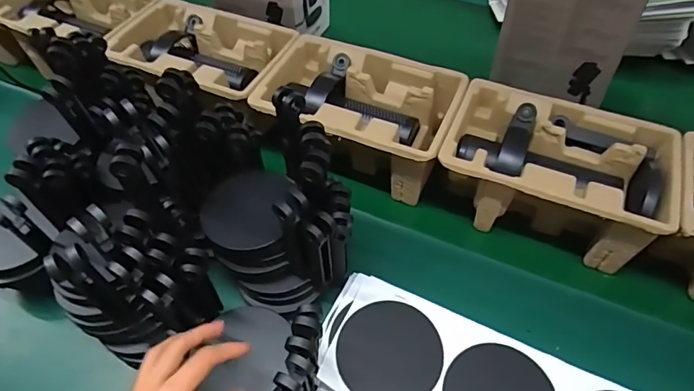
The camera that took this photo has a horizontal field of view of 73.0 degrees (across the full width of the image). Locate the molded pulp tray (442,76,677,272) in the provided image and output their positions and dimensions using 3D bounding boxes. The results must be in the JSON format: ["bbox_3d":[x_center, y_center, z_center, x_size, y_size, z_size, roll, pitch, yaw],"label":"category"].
[{"bbox_3d":[0.224,-0.023,0.524,0.224,0.097,0.143,18,53,15],"label":"molded pulp tray"}]

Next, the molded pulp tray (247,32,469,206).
[{"bbox_3d":[0.016,-0.097,0.586,0.232,0.098,0.151,20,53,16],"label":"molded pulp tray"}]

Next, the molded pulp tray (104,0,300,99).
[{"bbox_3d":[-0.193,-0.189,0.632,0.231,0.049,0.154,18,53,15],"label":"molded pulp tray"}]

